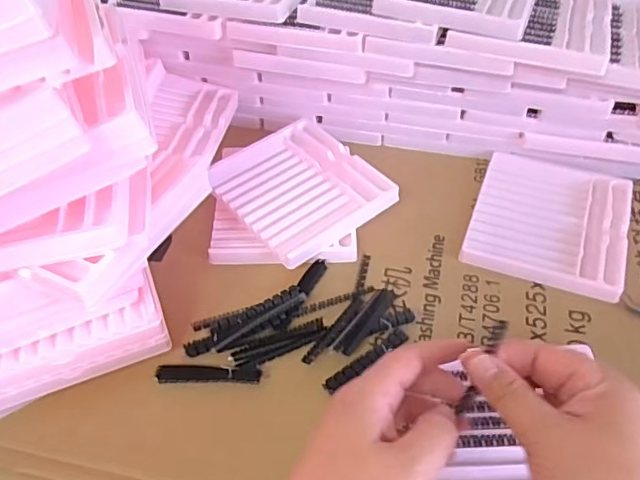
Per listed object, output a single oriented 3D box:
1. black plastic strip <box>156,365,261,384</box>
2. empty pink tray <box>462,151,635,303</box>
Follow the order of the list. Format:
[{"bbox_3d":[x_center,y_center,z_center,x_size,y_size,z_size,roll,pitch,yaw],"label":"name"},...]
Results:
[{"bbox_3d":[-0.084,0.101,0.421,0.076,0.007,0.014,-1,49,2],"label":"black plastic strip"},{"bbox_3d":[0.210,-0.021,0.513,0.130,0.013,0.148,16,51,16],"label":"empty pink tray"}]

